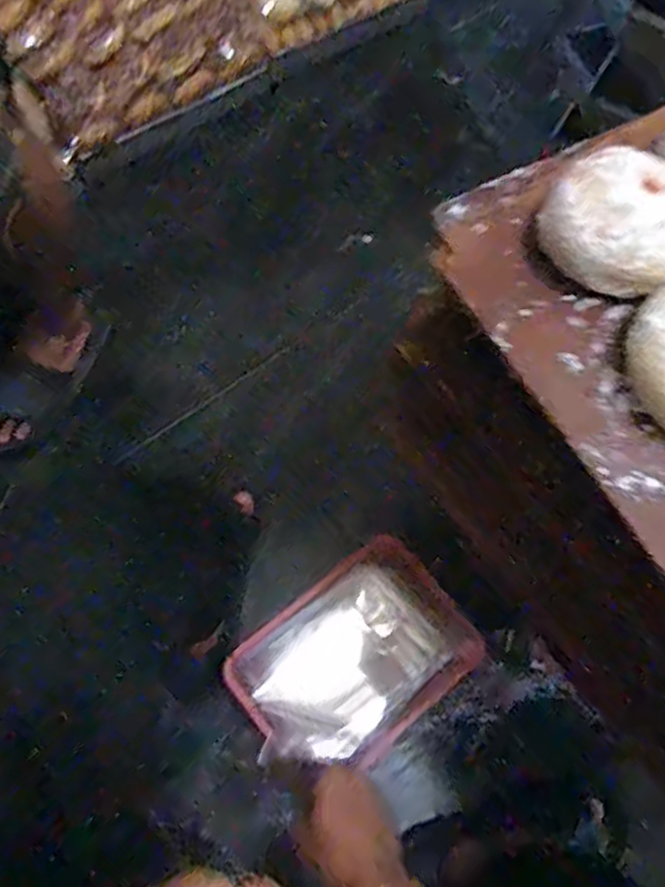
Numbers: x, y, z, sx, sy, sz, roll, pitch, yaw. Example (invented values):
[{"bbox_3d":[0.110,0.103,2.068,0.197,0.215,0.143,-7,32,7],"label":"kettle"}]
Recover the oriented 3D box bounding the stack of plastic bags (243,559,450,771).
[{"bbox_3d":[0.009,0.277,0.811,0.239,0.029,0.164,-38,75,-16],"label":"stack of plastic bags"}]

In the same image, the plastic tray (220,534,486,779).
[{"bbox_3d":[0.030,0.266,0.818,0.277,0.044,0.201,-37,74,-16],"label":"plastic tray"}]

